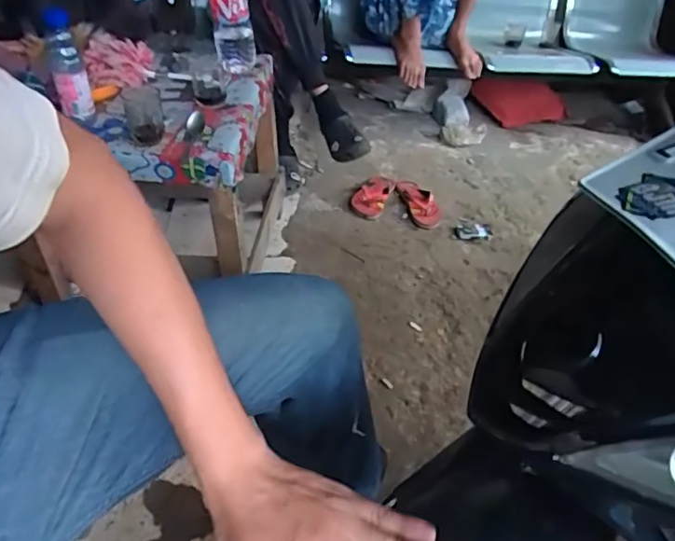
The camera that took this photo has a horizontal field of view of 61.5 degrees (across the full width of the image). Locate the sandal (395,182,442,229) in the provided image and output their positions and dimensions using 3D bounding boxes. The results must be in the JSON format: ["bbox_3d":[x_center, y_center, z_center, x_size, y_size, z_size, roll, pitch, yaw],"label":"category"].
[{"bbox_3d":[0.264,-0.216,1.807,0.098,0.041,0.193,-11,41,-12],"label":"sandal"}]

